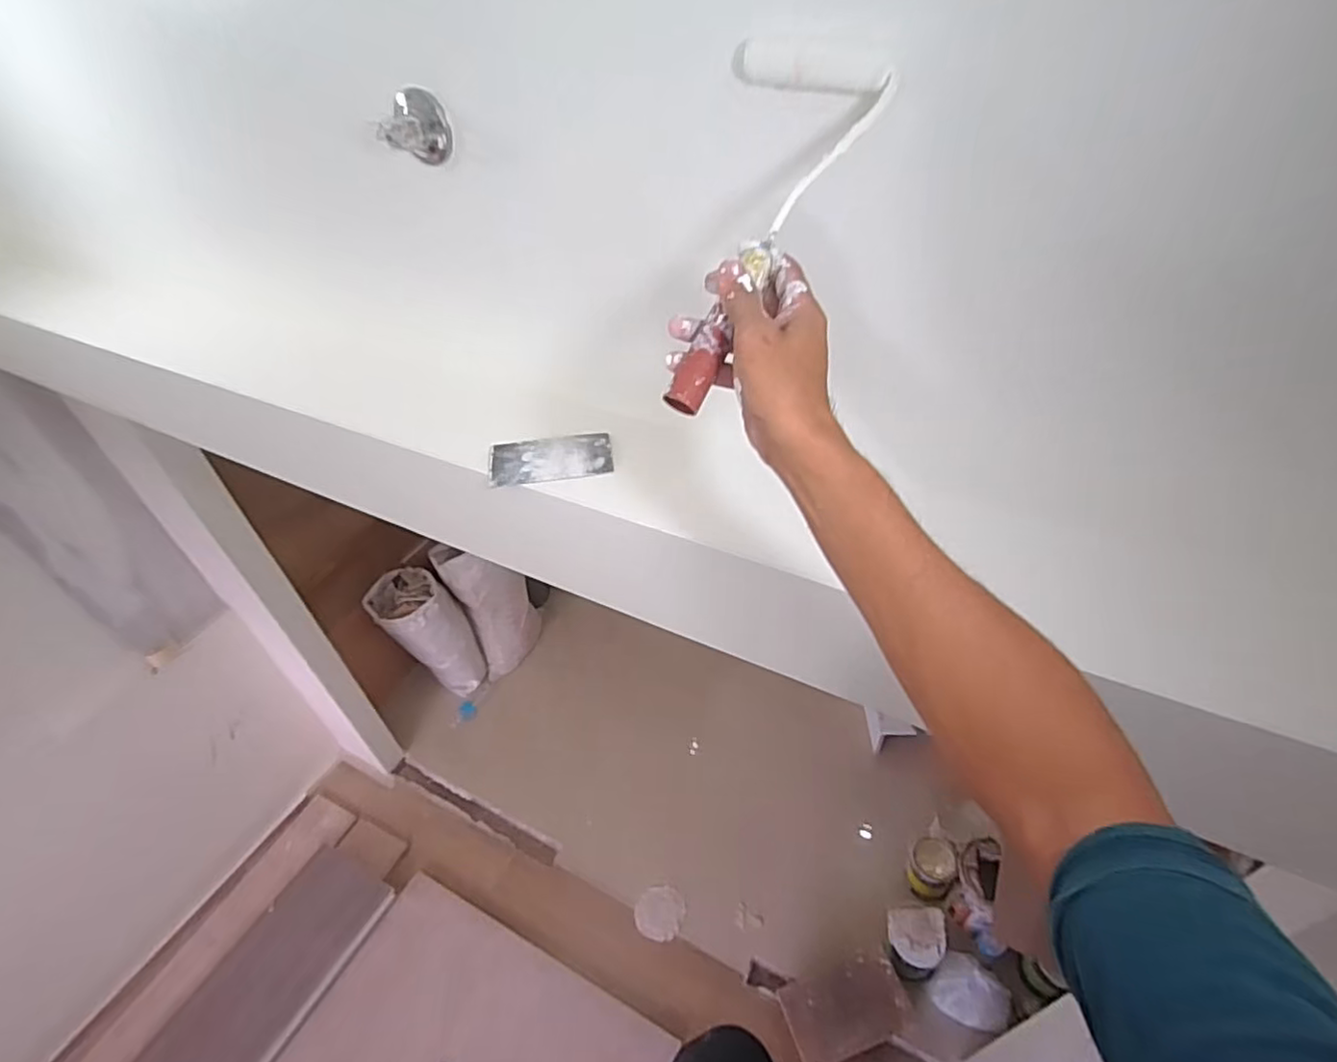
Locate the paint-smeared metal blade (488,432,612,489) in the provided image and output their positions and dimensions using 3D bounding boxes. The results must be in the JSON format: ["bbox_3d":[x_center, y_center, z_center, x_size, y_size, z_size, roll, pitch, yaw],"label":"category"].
[{"bbox_3d":[-0.134,-0.084,0.743,0.138,0.006,0.071,-8,51,-6],"label":"paint-smeared metal blade"}]

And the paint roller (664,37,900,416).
[{"bbox_3d":[0.069,-0.216,0.436,0.099,0.040,0.296,16,81,20],"label":"paint roller"}]

